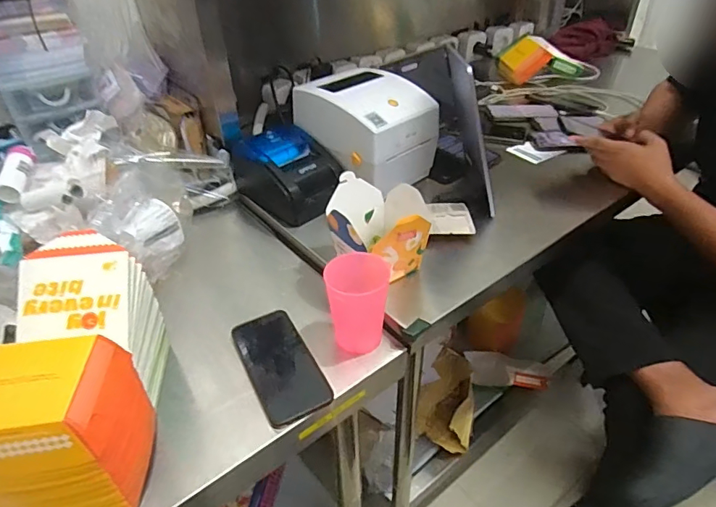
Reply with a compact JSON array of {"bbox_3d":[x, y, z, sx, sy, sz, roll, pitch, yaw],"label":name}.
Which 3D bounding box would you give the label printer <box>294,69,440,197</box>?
[{"bbox_3d":[0.012,-0.231,0.875,0.176,0.149,0.207,-32,47,-33],"label":"label printer"}]

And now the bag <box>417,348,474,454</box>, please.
[{"bbox_3d":[0.214,0.362,1.182,0.148,0.090,0.235,14,62,4],"label":"bag"}]

